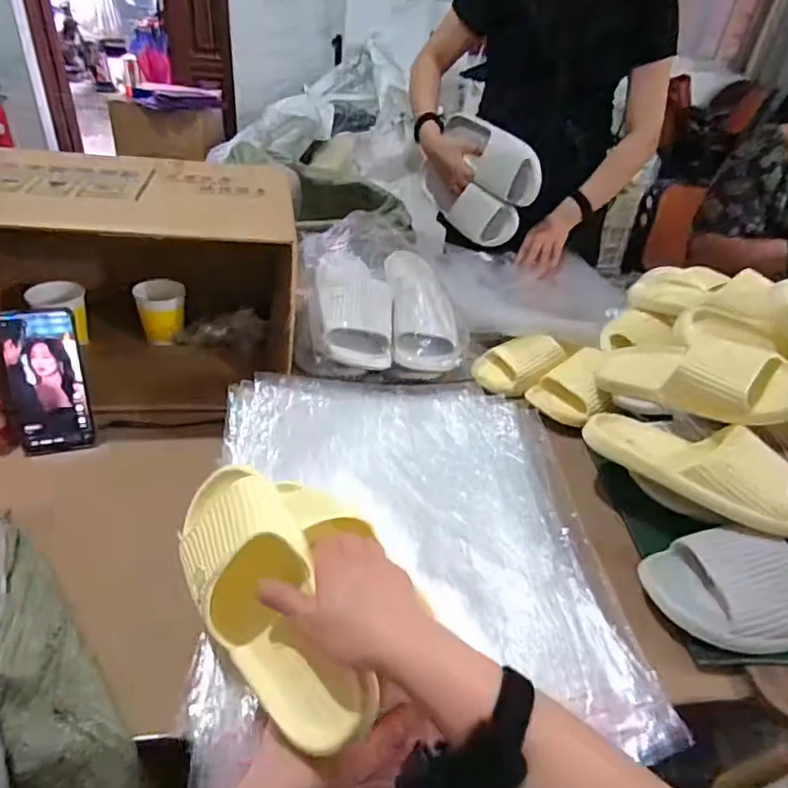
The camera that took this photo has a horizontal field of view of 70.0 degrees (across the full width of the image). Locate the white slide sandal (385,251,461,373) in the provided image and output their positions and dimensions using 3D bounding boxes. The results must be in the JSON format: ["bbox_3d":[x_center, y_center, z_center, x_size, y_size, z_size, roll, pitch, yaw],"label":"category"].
[{"bbox_3d":[0.041,-0.152,0.870,0.107,0.070,0.262,-1,57,-11],"label":"white slide sandal"}]

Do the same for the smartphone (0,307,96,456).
[{"bbox_3d":[-0.388,-0.013,0.633,0.072,0.163,0.015,-8,17,-25],"label":"smartphone"}]

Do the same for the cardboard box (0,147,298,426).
[{"bbox_3d":[-0.348,-0.145,0.773,0.403,0.290,0.291,-2,37,-12],"label":"cardboard box"}]

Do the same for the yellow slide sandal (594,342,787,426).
[{"bbox_3d":[0.364,-0.024,0.690,0.090,0.080,0.251,-17,17,-29],"label":"yellow slide sandal"}]

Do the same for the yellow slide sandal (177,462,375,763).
[{"bbox_3d":[-0.098,0.153,0.435,0.089,0.057,0.231,-18,59,-29],"label":"yellow slide sandal"}]

